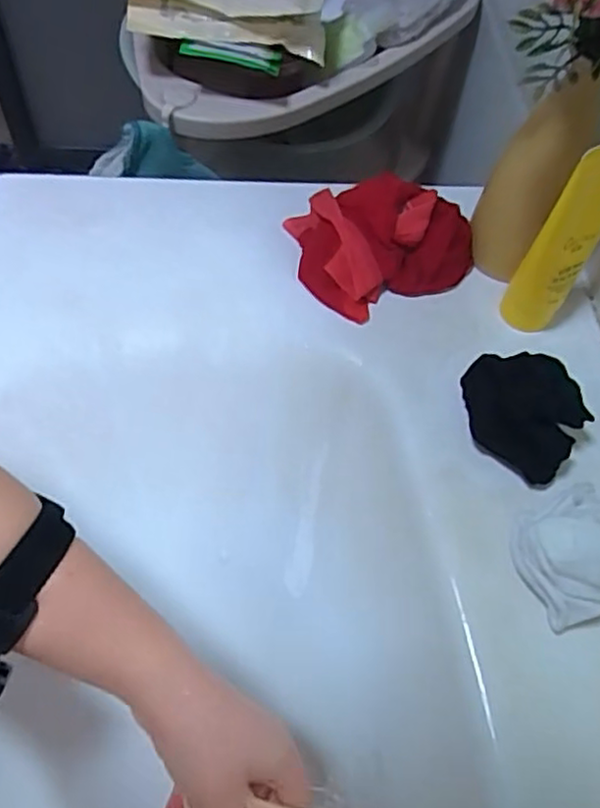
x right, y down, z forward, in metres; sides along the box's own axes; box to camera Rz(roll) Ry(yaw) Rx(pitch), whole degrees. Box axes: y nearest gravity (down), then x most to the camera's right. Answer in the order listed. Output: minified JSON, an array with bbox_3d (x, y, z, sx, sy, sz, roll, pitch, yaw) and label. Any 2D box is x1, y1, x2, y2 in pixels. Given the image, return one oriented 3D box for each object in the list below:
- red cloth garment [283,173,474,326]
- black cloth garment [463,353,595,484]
[{"bbox_3d":[0.063,-0.119,0.484,0.125,0.049,0.101,-7,66,-13],"label":"red cloth garment"},{"bbox_3d":[0.139,0.002,0.422,0.077,0.041,0.066,34,63,7],"label":"black cloth garment"}]

